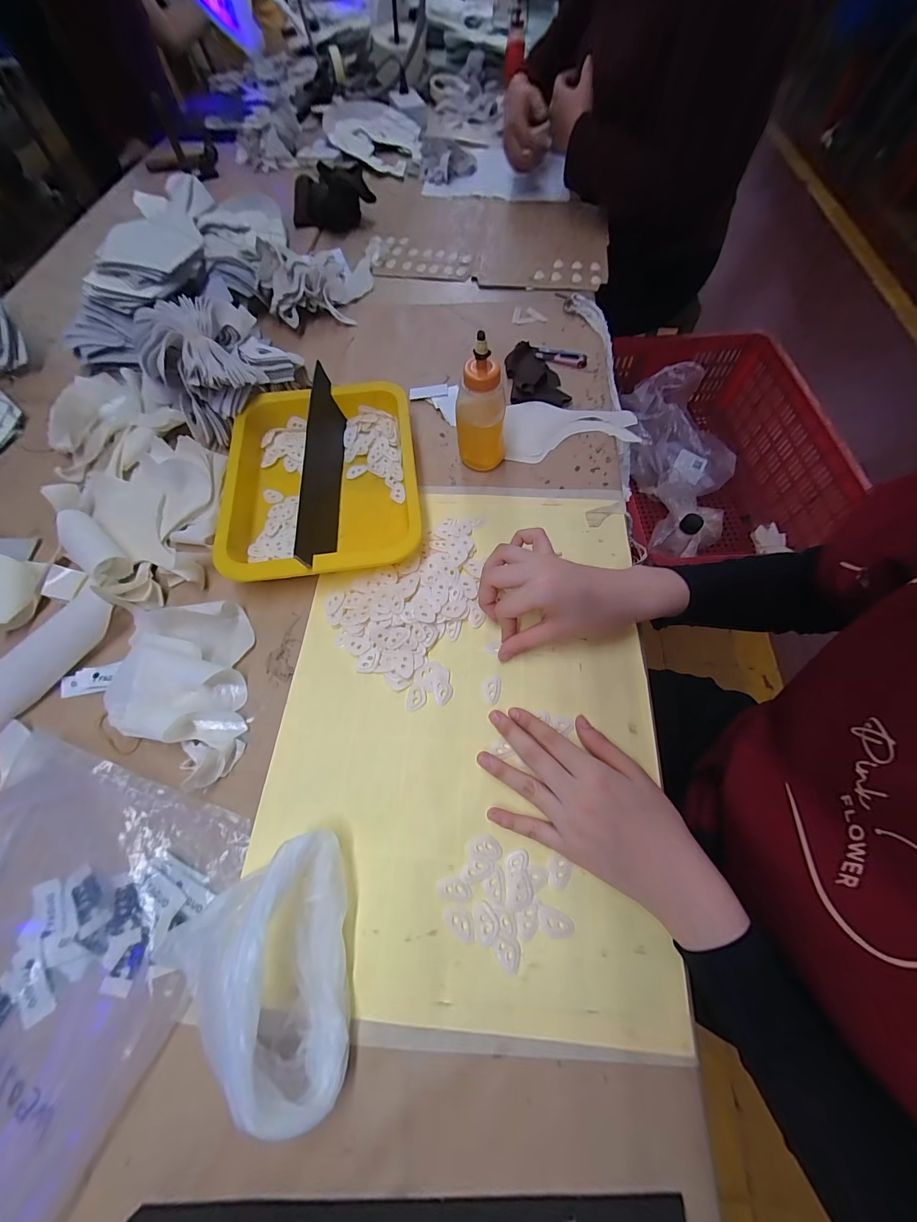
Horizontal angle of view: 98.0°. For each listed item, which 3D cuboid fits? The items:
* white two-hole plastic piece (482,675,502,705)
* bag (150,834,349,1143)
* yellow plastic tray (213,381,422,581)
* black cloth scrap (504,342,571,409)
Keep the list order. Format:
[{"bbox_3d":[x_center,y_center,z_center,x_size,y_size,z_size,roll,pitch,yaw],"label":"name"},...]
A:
[{"bbox_3d":[0.029,0.069,0.351,0.016,0.004,0.025,4,65,3],"label":"white two-hole plastic piece"},{"bbox_3d":[-0.131,0.223,0.247,0.110,0.063,0.133,-8,65,-3],"label":"bag"},{"bbox_3d":[-0.146,-0.141,0.435,0.196,0.041,0.246,-7,65,-3],"label":"yellow plastic tray"},{"bbox_3d":[0.098,-0.310,0.517,0.068,0.022,0.113,-6,65,-2],"label":"black cloth scrap"}]

